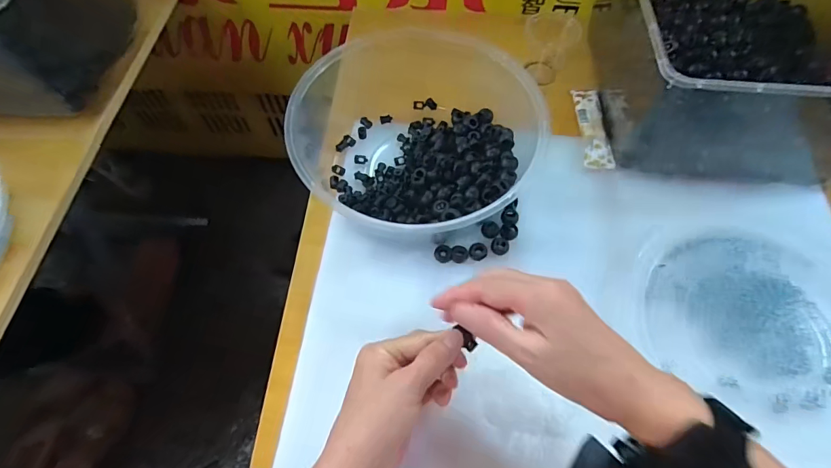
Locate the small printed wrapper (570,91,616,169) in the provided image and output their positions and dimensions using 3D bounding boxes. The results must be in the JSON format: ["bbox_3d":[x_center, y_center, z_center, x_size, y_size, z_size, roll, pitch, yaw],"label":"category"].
[{"bbox_3d":[0.214,-0.132,0.508,0.034,0.005,0.123,1,63,1],"label":"small printed wrapper"}]

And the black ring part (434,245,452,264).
[{"bbox_3d":[0.029,0.021,0.439,0.018,0.006,0.017,0,63,0],"label":"black ring part"}]

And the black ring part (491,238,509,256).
[{"bbox_3d":[0.088,0.012,0.437,0.018,0.004,0.019,0,63,0],"label":"black ring part"}]

